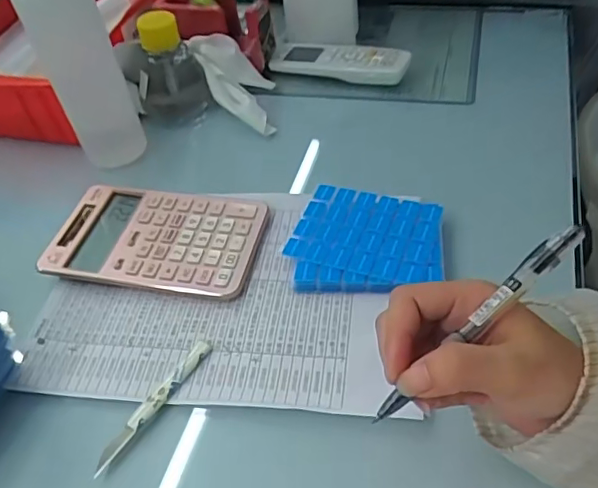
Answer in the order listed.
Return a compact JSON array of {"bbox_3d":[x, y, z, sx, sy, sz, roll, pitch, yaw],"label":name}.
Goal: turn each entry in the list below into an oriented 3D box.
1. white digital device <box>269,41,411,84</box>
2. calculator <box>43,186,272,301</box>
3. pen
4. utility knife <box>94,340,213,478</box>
[{"bbox_3d":[0.043,-0.215,0.650,0.171,0.032,0.051,16,50,21],"label":"white digital device"},{"bbox_3d":[-0.122,-0.006,0.482,0.175,0.015,0.106,5,47,13],"label":"calculator"},{"bbox_3d":[0.088,0.038,0.279,0.137,0.008,0.013,-43,53,-1],"label":"pen"},{"bbox_3d":[-0.098,0.107,0.382,0.013,0.004,0.108,23,53,27],"label":"utility knife"}]

